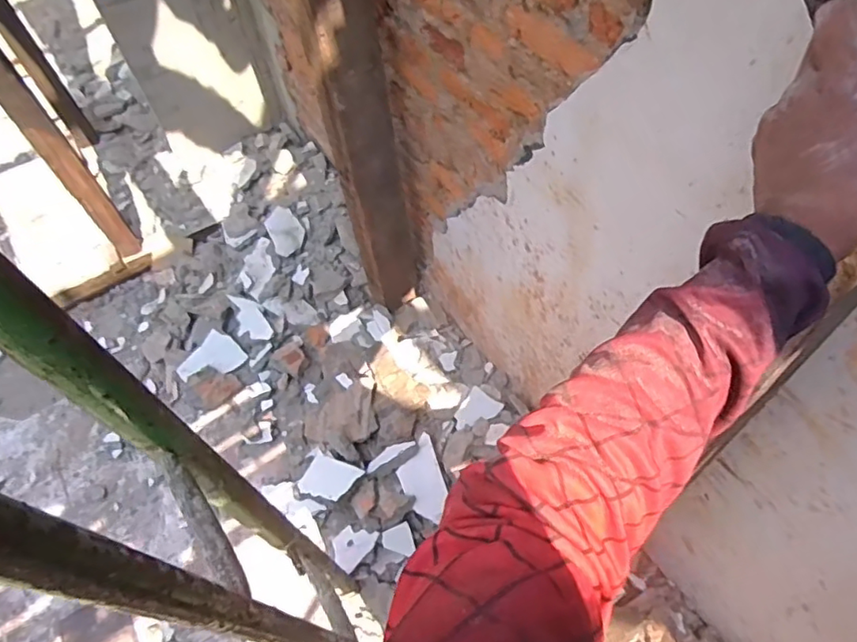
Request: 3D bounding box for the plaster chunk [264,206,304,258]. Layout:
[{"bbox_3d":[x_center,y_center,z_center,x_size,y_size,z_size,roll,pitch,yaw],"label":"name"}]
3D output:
[{"bbox_3d":[-0.446,-0.287,1.801,0.101,0.036,0.173,-21,58,-10],"label":"plaster chunk"}]

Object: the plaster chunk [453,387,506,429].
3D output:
[{"bbox_3d":[0.119,0.225,1.404,0.088,0.041,0.110,32,64,22],"label":"plaster chunk"}]

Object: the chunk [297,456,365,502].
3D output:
[{"bbox_3d":[-0.228,0.368,1.342,0.123,0.013,0.098,19,60,16],"label":"chunk"}]

